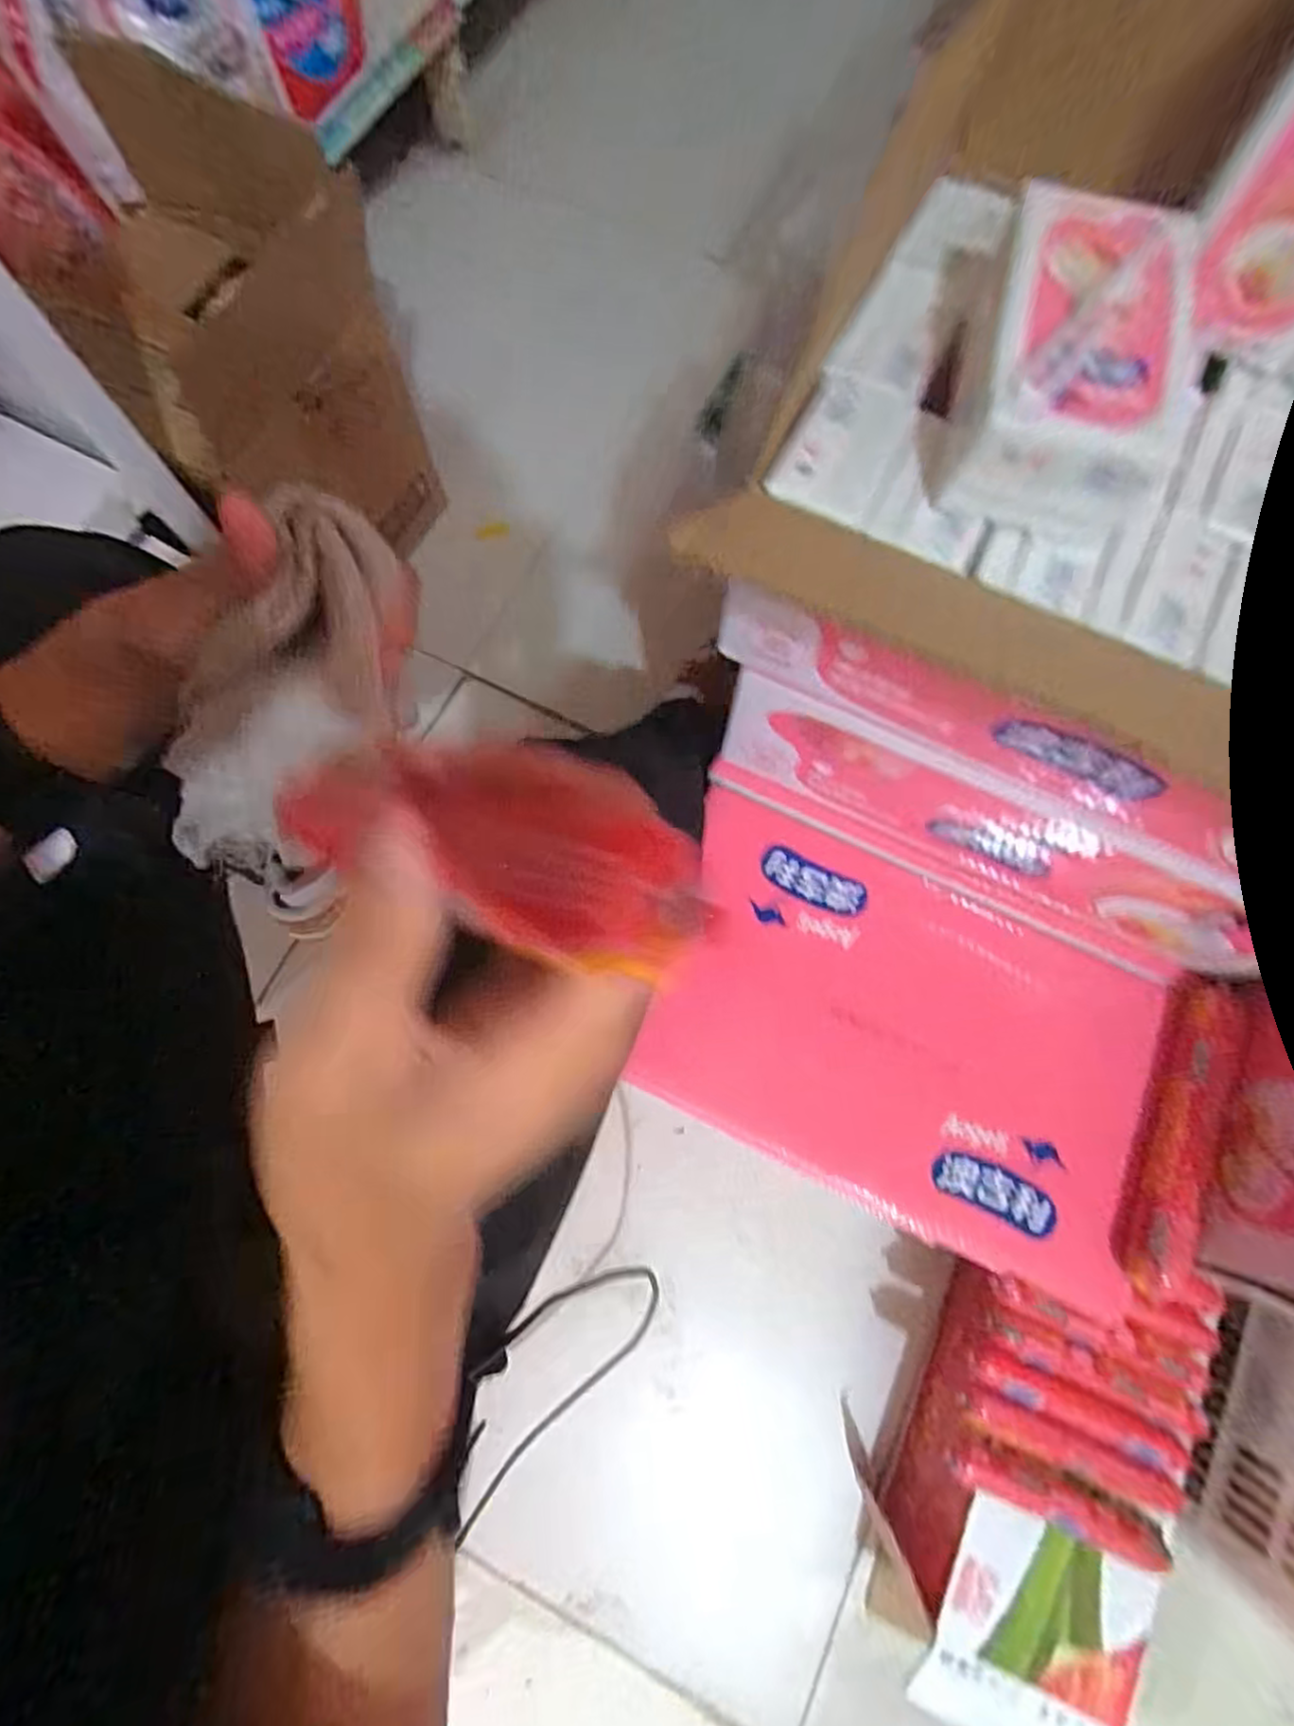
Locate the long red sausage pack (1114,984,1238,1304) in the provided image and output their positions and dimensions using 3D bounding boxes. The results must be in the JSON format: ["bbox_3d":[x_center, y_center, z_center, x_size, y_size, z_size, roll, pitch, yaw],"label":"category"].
[{"bbox_3d":[0.311,0.155,0.409,0.026,0.033,0.185,20,75,5],"label":"long red sausage pack"}]

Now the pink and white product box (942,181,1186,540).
[{"bbox_3d":[0.148,-0.175,0.252,0.070,0.051,0.114,15,75,3],"label":"pink and white product box"}]

